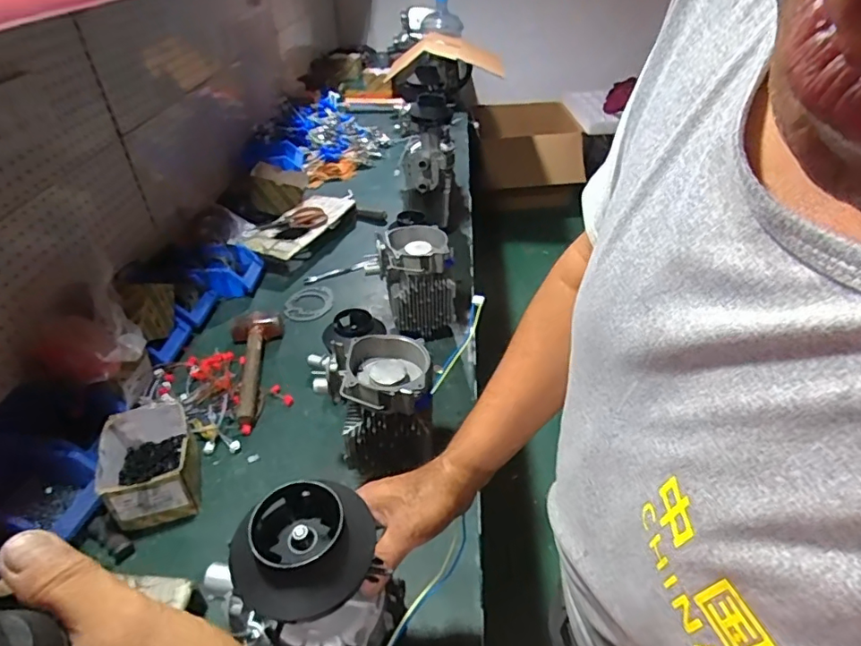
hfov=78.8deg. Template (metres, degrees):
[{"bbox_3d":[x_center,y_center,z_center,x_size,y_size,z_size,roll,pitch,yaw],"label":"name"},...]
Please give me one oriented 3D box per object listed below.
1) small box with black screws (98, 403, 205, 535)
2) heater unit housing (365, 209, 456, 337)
[{"bbox_3d":[-0.409,0.209,0.769,0.127,0.094,0.144,-16,40,-17],"label":"small box with black screws"},{"bbox_3d":[-0.040,-0.072,1.024,0.154,0.209,0.120,-11,39,-12],"label":"heater unit housing"}]

